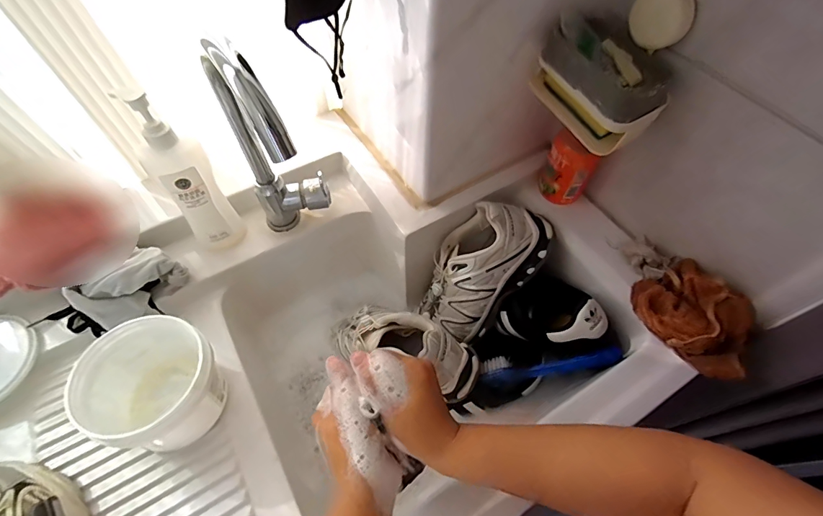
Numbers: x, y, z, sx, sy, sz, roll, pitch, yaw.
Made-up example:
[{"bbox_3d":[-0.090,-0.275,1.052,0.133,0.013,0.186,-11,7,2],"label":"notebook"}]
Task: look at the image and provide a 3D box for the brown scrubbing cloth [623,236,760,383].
[{"bbox_3d":[0.317,0.052,0.480,0.108,0.074,0.177,-29,63,-17],"label":"brown scrubbing cloth"}]

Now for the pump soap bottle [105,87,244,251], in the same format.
[{"bbox_3d":[-0.263,-0.091,0.478,0.044,0.213,0.058,36,65,20],"label":"pump soap bottle"}]

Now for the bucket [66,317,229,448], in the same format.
[{"bbox_3d":[-0.259,0.131,0.424,0.123,0.086,0.110,21,61,12],"label":"bucket"}]

